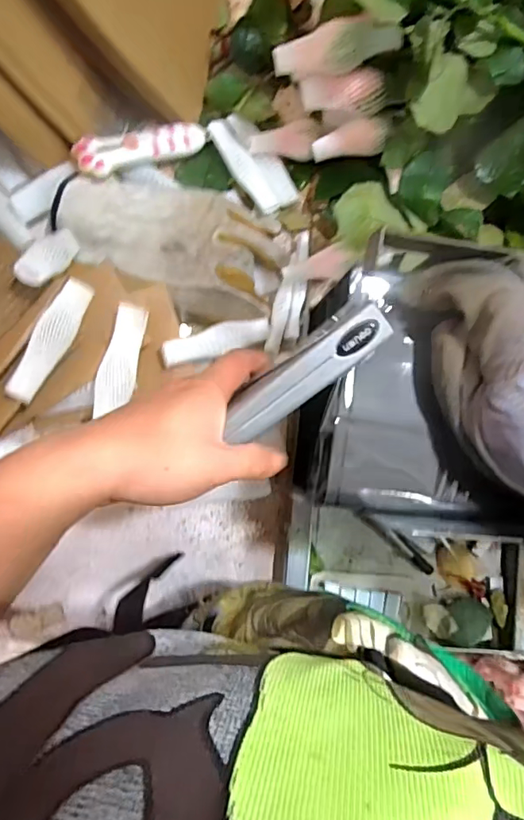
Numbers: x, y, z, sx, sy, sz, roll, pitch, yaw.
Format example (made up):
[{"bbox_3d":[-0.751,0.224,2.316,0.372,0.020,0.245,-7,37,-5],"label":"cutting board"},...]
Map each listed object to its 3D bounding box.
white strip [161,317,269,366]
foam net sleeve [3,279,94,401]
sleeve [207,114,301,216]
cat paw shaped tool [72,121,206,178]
[{"bbox_3d":[-0.035,-0.055,0.408,0.090,0.006,0.023,-20,90,-23],"label":"white strip"},{"bbox_3d":[-0.149,-0.049,0.363,0.023,0.012,0.093,26,85,-5],"label":"foam net sleeve"},{"bbox_3d":[-0.007,-0.213,0.442,0.045,0.022,0.091,-33,93,-9],"label":"sleeve"},{"bbox_3d":[-0.099,-0.220,0.428,0.109,0.009,0.033,-24,90,-21],"label":"cat paw shaped tool"}]

